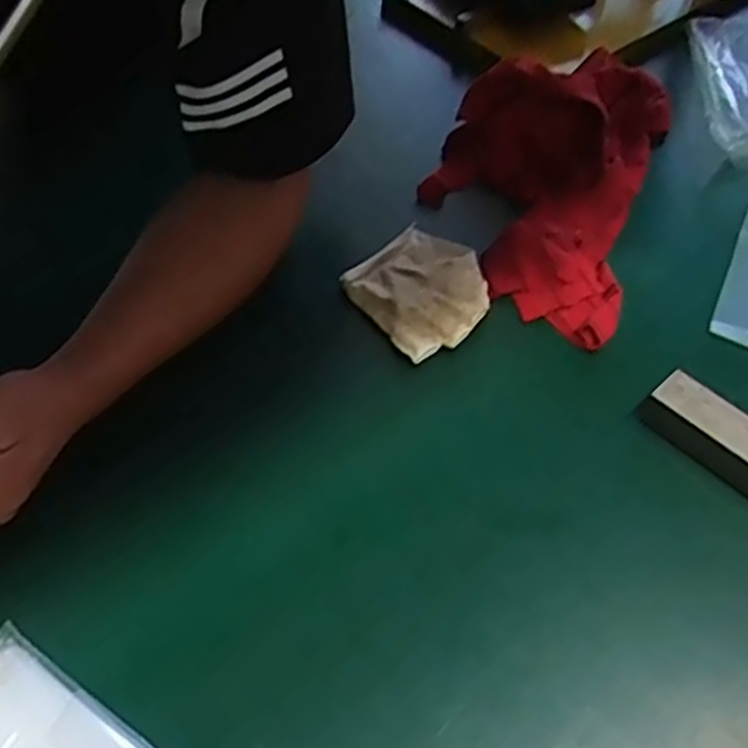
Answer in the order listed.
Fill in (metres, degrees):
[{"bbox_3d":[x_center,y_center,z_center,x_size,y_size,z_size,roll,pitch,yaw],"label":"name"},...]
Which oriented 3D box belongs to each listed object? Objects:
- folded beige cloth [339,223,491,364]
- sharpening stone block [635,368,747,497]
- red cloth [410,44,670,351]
[{"bbox_3d":[0.039,-0.067,0.608,0.102,0.020,0.115,-29,58,-22],"label":"folded beige cloth"},{"bbox_3d":[0.232,0.047,0.505,0.030,0.036,0.119,-35,60,-26],"label":"sharpening stone block"},{"bbox_3d":[0.145,-0.189,0.664,0.185,0.085,0.339,18,53,12],"label":"red cloth"}]

